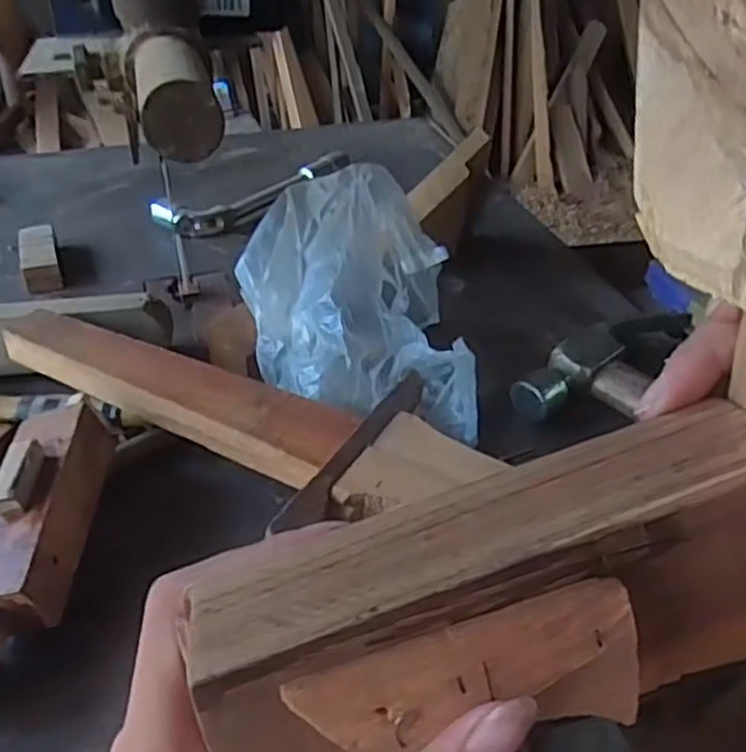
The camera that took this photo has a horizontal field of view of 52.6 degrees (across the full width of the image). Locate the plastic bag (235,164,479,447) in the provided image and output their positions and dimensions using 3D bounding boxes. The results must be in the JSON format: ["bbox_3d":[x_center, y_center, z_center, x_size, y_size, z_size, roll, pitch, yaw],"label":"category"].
[{"bbox_3d":[-0.013,-0.038,0.434,0.123,0.104,0.164,-2,36,-5],"label":"plastic bag"}]

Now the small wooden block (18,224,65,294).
[{"bbox_3d":[-0.252,-0.088,0.574,0.027,0.024,0.072,-14,39,-19],"label":"small wooden block"}]

